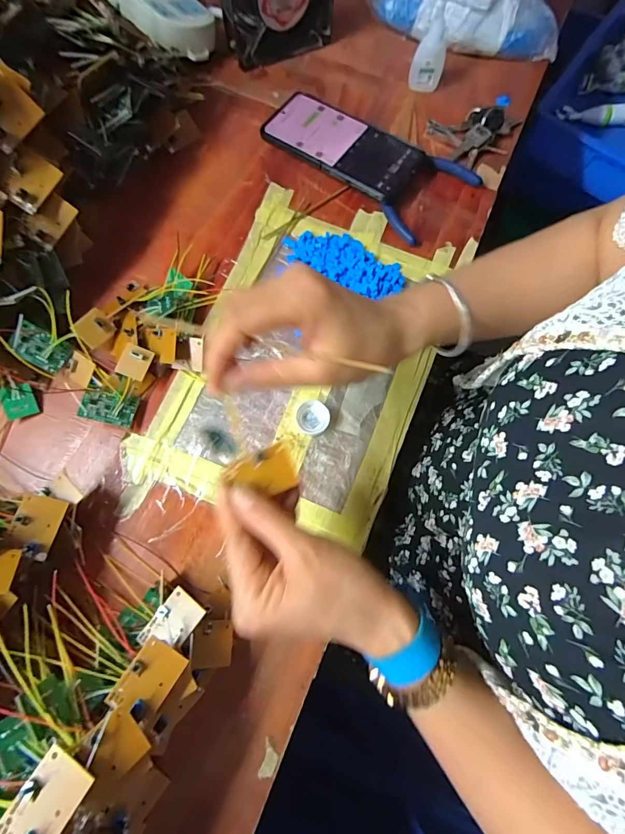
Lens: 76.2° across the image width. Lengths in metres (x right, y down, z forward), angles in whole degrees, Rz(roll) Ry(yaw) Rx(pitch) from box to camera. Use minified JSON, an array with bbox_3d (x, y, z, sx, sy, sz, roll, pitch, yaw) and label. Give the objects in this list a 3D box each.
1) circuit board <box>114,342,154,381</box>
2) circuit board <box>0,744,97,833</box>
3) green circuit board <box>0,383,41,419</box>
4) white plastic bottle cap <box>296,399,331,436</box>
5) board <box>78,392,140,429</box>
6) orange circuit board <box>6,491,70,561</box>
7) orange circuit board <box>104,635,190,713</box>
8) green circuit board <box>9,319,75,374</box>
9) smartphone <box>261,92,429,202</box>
[{"bbox_3d":[-0.160,-0.050,0.359,0.026,0.005,0.029,22,89,-3],"label":"circuit board"},{"bbox_3d":[-0.142,0.205,0.209,0.031,0.016,0.043,31,76,7],"label":"circuit board"},{"bbox_3d":[-0.262,-0.014,0.356,0.027,0.004,0.029,-21,96,-16],"label":"green circuit board"},{"bbox_3d":[0.001,0.001,0.365,0.030,0.009,0.032,0,73,-1],"label":"white plastic bottle cap"},{"bbox_3d":[-0.179,-0.009,0.353,0.043,0.004,0.029,16,76,-18],"label":"board"},{"bbox_3d":[-0.209,0.081,0.302,0.033,0.004,0.043,21,64,-13],"label":"orange circuit board"},{"bbox_3d":[-0.106,0.170,0.260,0.032,0.014,0.041,29,62,8],"label":"orange circuit board"},{"bbox_3d":[-0.242,-0.063,0.356,0.043,0.005,0.034,29,84,-28],"label":"green circuit board"},{"bbox_3d":[0.029,-0.296,0.434,0.175,0.012,0.080,32,76,12],"label":"smartphone"}]

